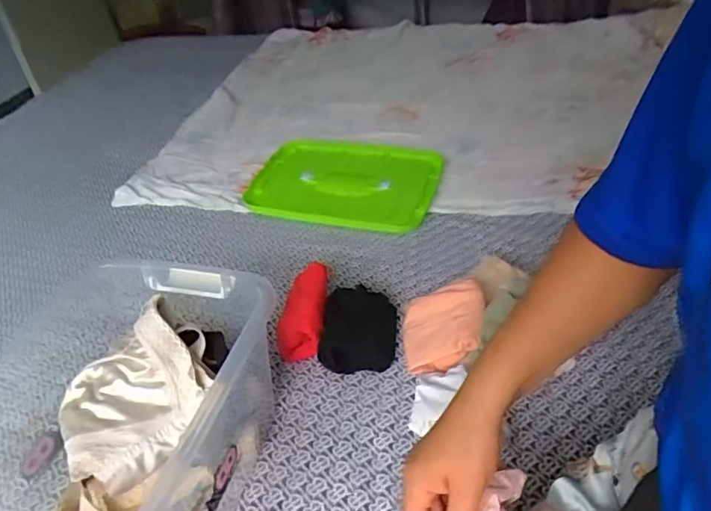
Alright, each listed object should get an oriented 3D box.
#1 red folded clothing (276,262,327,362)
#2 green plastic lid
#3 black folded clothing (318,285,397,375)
[{"bbox_3d":[-0.067,0.075,0.692,0.063,0.092,0.084,0,38,9],"label":"red folded clothing"},{"bbox_3d":[-0.024,-0.149,1.016,0.346,0.023,0.257,5,39,15],"label":"green plastic lid"},{"bbox_3d":[0.008,0.090,0.684,0.084,0.064,0.123,2,39,11],"label":"black folded clothing"}]

